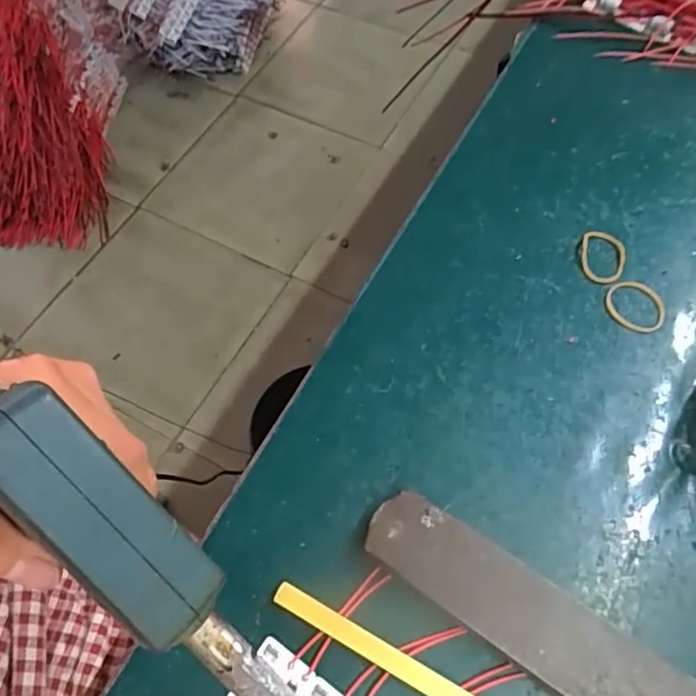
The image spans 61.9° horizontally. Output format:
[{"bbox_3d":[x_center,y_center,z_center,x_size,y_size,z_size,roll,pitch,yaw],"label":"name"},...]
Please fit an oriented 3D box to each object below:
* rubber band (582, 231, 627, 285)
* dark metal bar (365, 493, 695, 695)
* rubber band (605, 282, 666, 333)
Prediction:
[{"bbox_3d":[0.145,-0.051,0.328,0.024,0.004,0.035,11,64,6],"label":"rubber band"},{"bbox_3d":[0.096,0.127,0.232,0.198,0.017,0.035,32,68,16],"label":"dark metal bar"},{"bbox_3d":[0.156,-0.023,0.313,0.028,0.004,0.032,-27,66,-12],"label":"rubber band"}]

